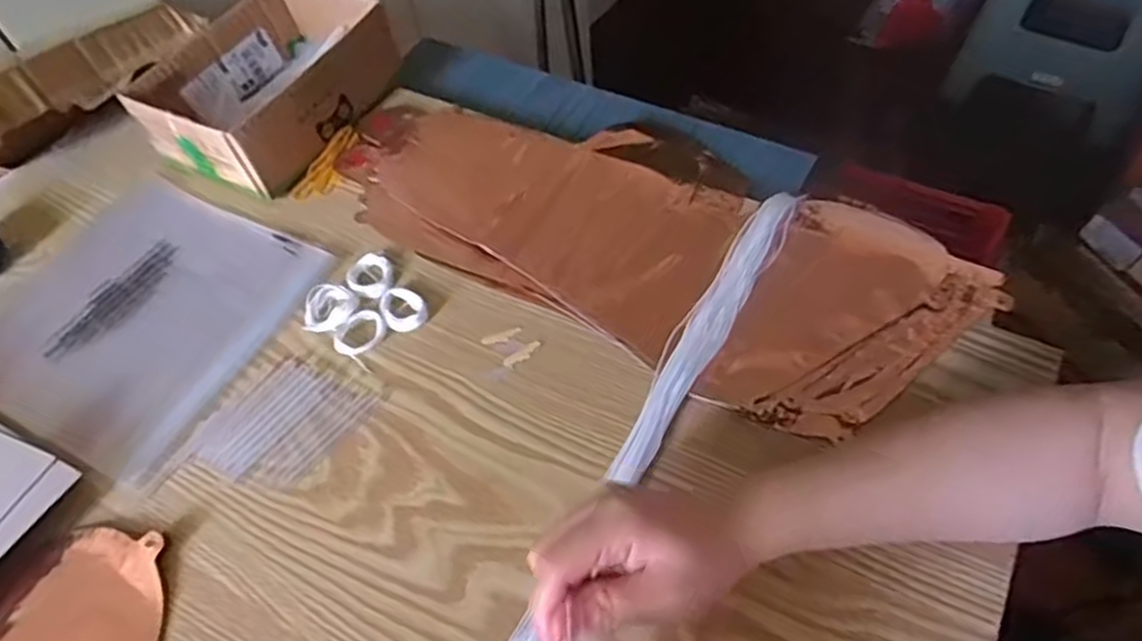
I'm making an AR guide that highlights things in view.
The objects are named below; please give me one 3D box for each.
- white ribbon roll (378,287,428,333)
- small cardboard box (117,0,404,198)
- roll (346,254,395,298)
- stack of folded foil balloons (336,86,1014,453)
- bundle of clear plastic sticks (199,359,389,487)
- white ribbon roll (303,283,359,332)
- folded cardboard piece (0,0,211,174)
[{"bbox_3d":[-0.115,-0.007,0.503,0.033,0.010,0.029,23,60,19],"label":"white ribbon roll"},{"bbox_3d":[-0.247,-0.194,0.605,0.134,0.070,0.177,24,60,20],"label":"small cardboard box"},{"bbox_3d":[-0.143,-0.031,0.520,0.032,0.008,0.038,-7,55,0],"label":"roll"},{"bbox_3d":[0.043,-0.077,0.535,0.458,0.019,0.201,27,61,21],"label":"stack of folded foil balloons"},{"bbox_3d":[-0.181,0.062,0.463,0.077,0.004,0.094,33,64,24],"label":"bundle of clear plastic sticks"},{"bbox_3d":[-0.168,-0.008,0.511,0.036,0.010,0.037,-2,55,3],"label":"white ribbon roll"},{"bbox_3d":[-0.431,-0.204,0.622,0.065,0.082,0.246,21,59,18],"label":"folded cardboard piece"}]

